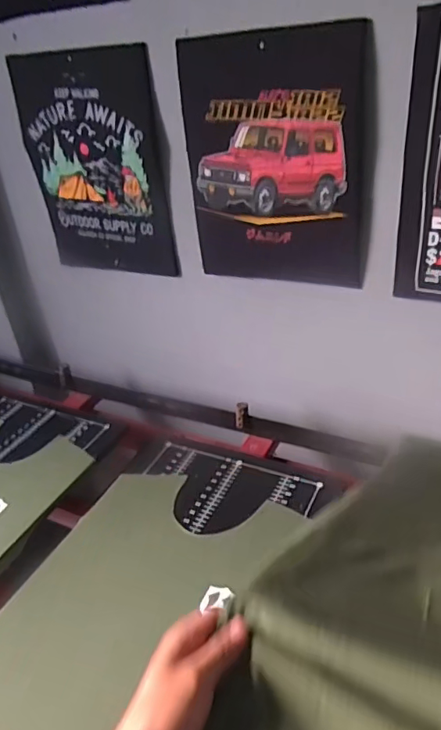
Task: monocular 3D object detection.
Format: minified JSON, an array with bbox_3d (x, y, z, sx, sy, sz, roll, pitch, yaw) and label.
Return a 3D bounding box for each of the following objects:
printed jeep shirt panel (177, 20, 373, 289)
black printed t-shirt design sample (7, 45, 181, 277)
[{"bbox_3d":[0.090,-0.322,0.865,0.296,0.382,0.023,9,36,25],"label":"printed jeep shirt panel"},{"bbox_3d":[-0.247,-0.381,1.040,0.313,0.405,0.034,11,37,27],"label":"black printed t-shirt design sample"}]

